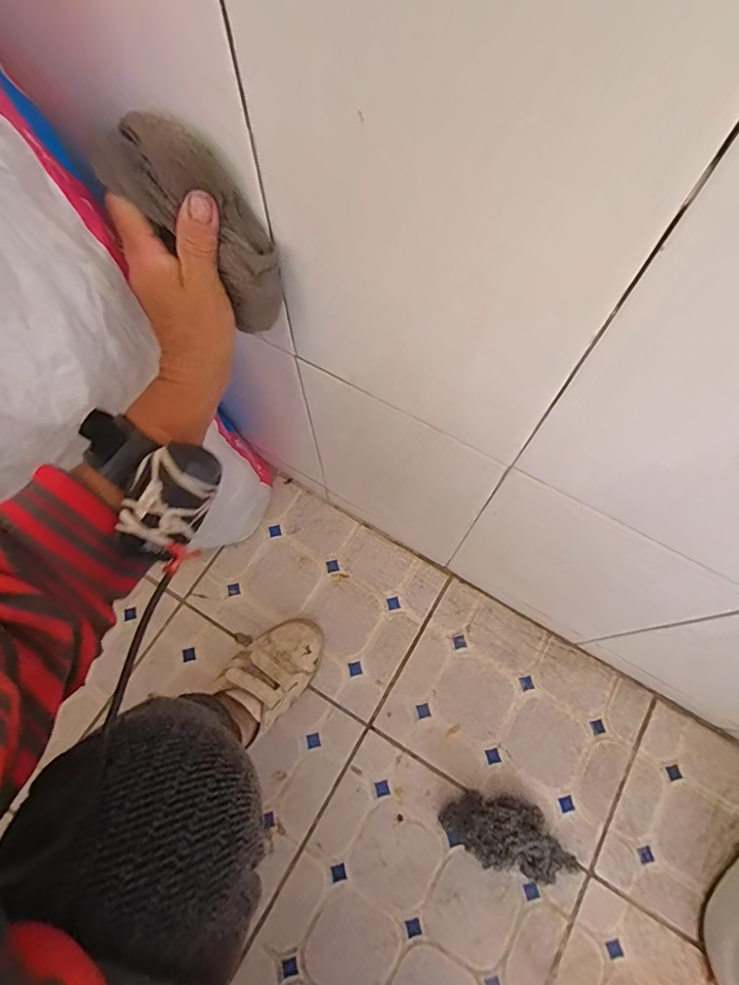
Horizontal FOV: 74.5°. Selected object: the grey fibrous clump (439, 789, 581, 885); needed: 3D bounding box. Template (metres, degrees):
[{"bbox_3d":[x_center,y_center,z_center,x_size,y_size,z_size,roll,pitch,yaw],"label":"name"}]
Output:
[{"bbox_3d":[0.169,0.393,0.555,0.149,0.061,0.069,25,71,9],"label":"grey fibrous clump"}]

